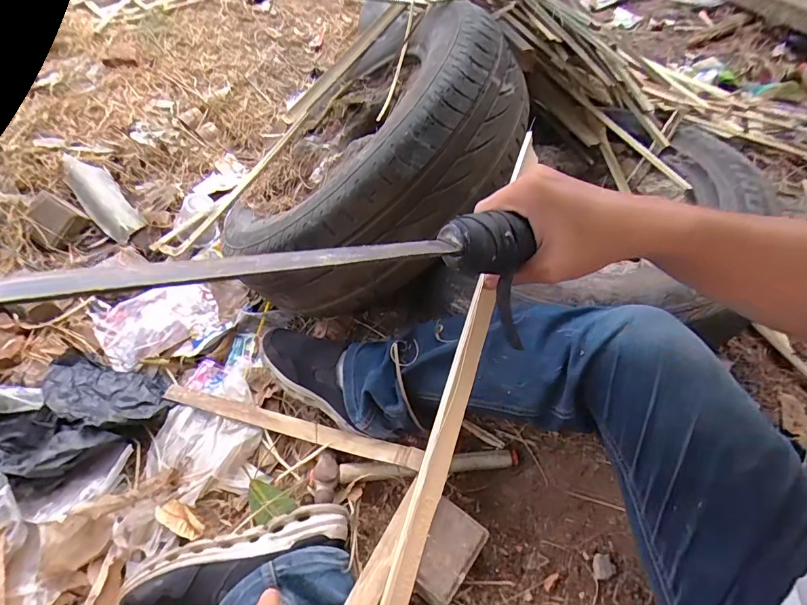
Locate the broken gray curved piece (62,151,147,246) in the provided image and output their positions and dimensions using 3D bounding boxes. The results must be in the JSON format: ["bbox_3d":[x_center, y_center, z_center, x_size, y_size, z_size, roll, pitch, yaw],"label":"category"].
[{"bbox_3d":[-0.685,-0.240,0.986,0.286,0.039,0.085,44,62,13],"label":"broken gray curved piece"}]

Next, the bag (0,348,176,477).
[{"bbox_3d":[-0.534,0.181,0.713,0.263,0.068,0.224,12,53,14],"label":"bag"}]

